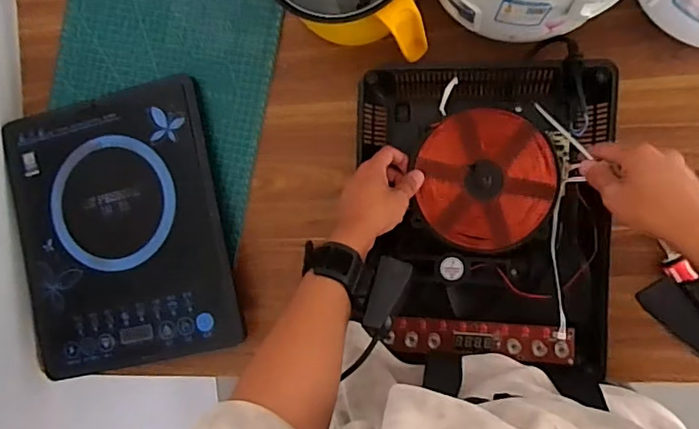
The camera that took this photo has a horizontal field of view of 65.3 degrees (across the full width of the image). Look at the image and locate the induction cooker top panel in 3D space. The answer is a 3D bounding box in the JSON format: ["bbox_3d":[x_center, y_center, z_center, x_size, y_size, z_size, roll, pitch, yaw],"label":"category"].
[{"bbox_3d":[-0.301,0.020,0.697,0.285,0.021,0.343,-12,89,10],"label":"induction cooker top panel"}]

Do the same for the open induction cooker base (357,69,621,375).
[{"bbox_3d":[0.145,-0.003,0.610,0.265,0.050,0.326,1,88,9],"label":"open induction cooker base"}]

